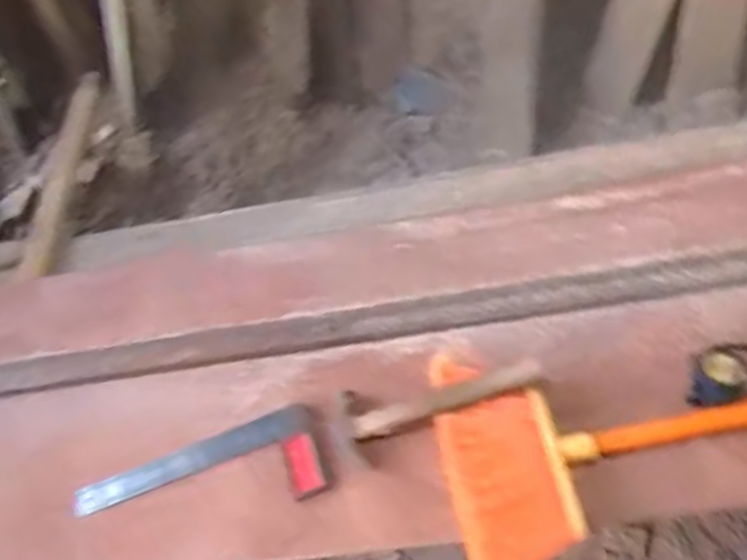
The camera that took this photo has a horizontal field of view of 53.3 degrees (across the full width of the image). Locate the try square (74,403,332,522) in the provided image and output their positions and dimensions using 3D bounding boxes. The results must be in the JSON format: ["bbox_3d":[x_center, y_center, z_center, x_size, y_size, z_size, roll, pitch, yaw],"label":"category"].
[{"bbox_3d":[-0.220,0.253,0.926,0.315,0.024,0.127,-19,46,-1],"label":"try square"}]

